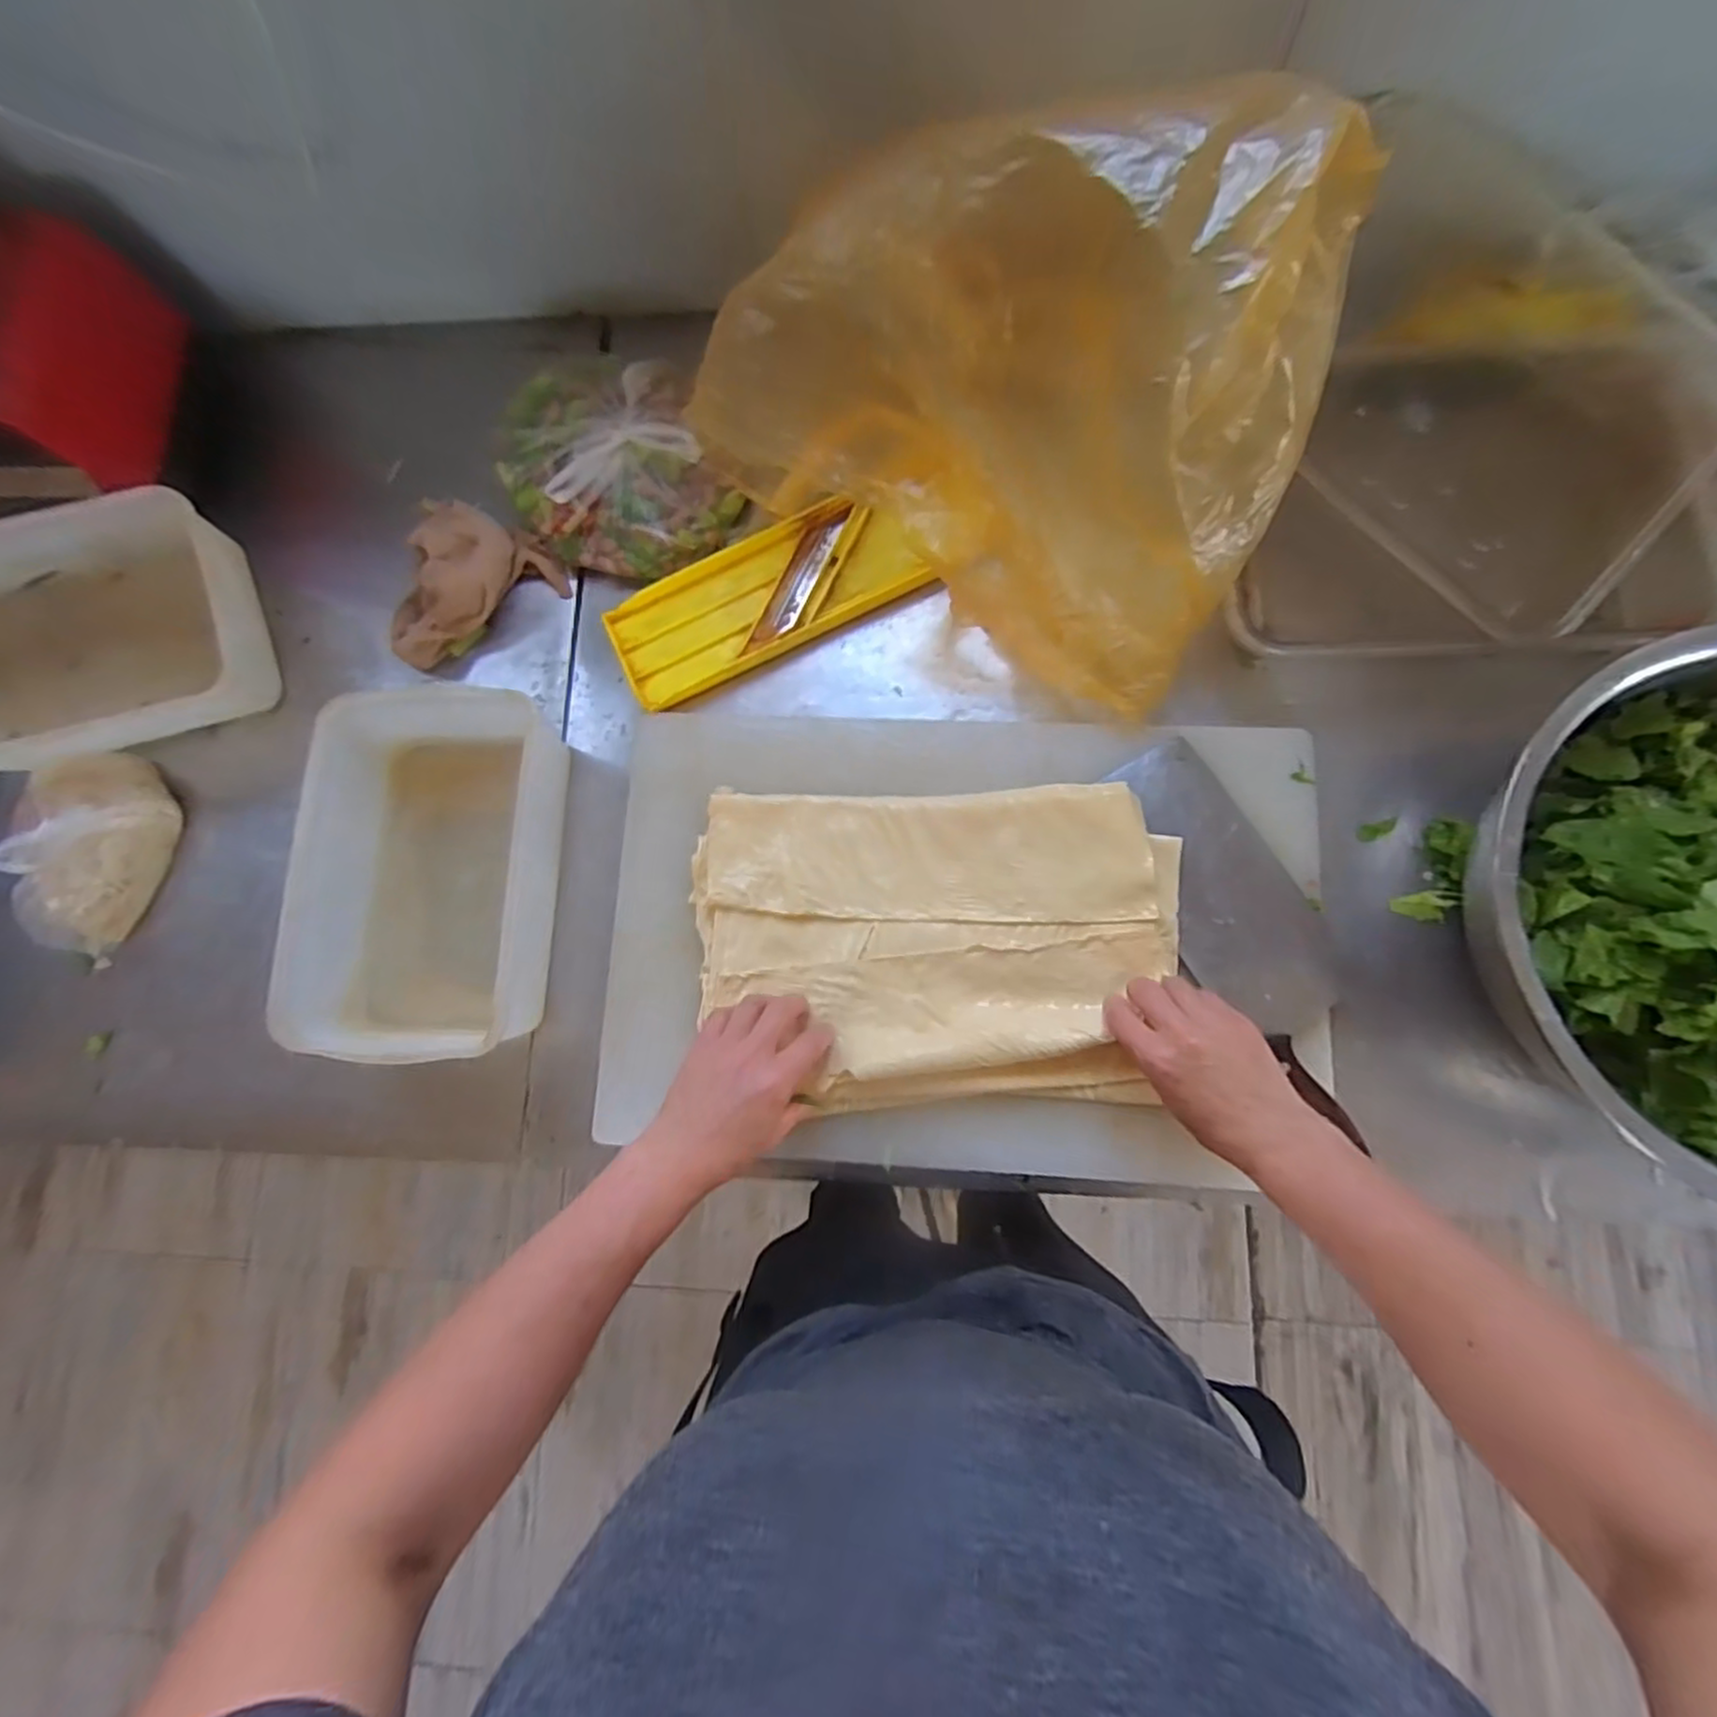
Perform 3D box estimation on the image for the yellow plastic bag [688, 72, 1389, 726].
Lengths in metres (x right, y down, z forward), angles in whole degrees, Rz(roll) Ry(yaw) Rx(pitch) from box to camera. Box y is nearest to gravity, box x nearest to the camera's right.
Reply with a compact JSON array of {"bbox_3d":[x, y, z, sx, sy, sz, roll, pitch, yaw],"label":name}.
[{"bbox_3d":[0.108,-0.348,0.531,0.420,0.238,0.270,30,84,9],"label":"yellow plastic bag"}]

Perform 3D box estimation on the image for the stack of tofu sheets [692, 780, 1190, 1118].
[{"bbox_3d":[0.054,0.062,0.546,0.351,0.042,0.233,-2,85,7],"label":"stack of tofu sheets"}]

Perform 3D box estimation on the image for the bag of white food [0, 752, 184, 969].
[{"bbox_3d":[-0.675,-0.006,0.637,0.107,0.083,0.178,10,81,7],"label":"bag of white food"}]

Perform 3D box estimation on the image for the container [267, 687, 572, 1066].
[{"bbox_3d":[-0.339,0.010,0.579,0.181,0.094,0.284,3,80,6],"label":"container"}]

